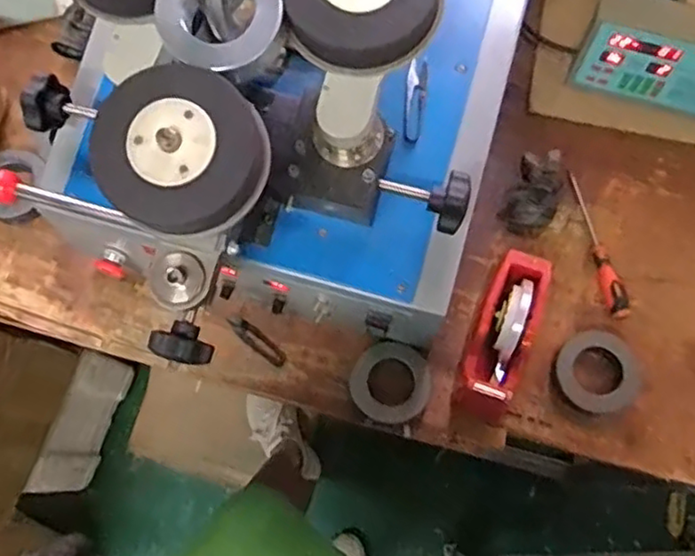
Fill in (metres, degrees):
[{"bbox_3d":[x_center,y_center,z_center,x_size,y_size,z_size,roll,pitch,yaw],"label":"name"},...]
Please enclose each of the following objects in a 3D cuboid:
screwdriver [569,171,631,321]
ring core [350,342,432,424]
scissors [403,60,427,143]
[{"bbox_3d":[0.344,-0.046,0.903,0.025,0.023,0.212,-12,74,-3],"label":"screwdriver"},{"bbox_3d":[0.056,0.138,0.856,0.100,0.034,0.102,0,73,1],"label":"ring core"},{"bbox_3d":[0.078,-0.201,0.747,0.024,0.004,0.096,8,82,-13],"label":"scissors"}]

